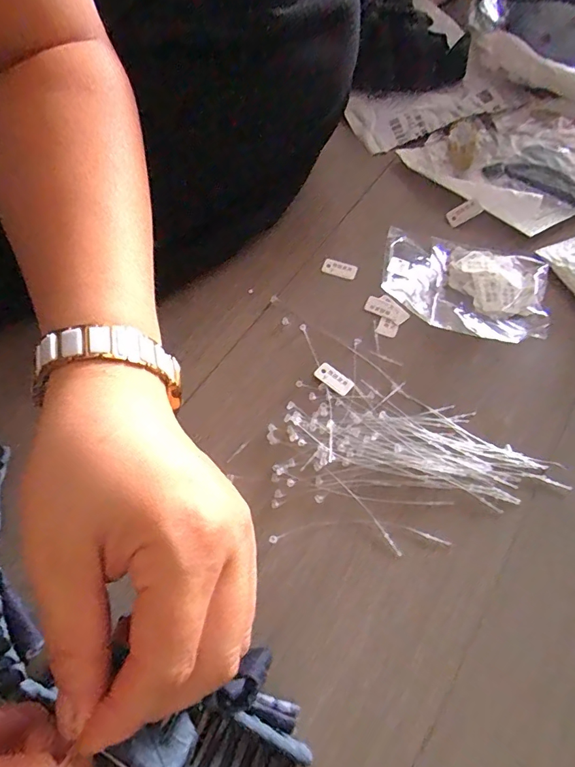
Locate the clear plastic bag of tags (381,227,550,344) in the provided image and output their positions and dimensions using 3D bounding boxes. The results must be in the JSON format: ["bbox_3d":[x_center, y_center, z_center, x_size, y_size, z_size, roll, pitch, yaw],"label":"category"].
[{"bbox_3d":[0.121,-0.072,0.307,0.109,0.024,0.080,16,65,9],"label":"clear plastic bag of tags"}]

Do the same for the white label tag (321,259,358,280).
[{"bbox_3d":[0.038,-0.085,0.332,0.026,0.005,0.012,20,66,10],"label":"white label tag"}]

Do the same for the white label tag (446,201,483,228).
[{"bbox_3d":[0.137,-0.133,0.347,0.025,0.004,0.014,-27,83,13],"label":"white label tag"}]

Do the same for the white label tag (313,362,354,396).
[{"bbox_3d":[0.030,-0.003,0.288,0.026,0.004,0.012,37,70,17],"label":"white label tag"}]

